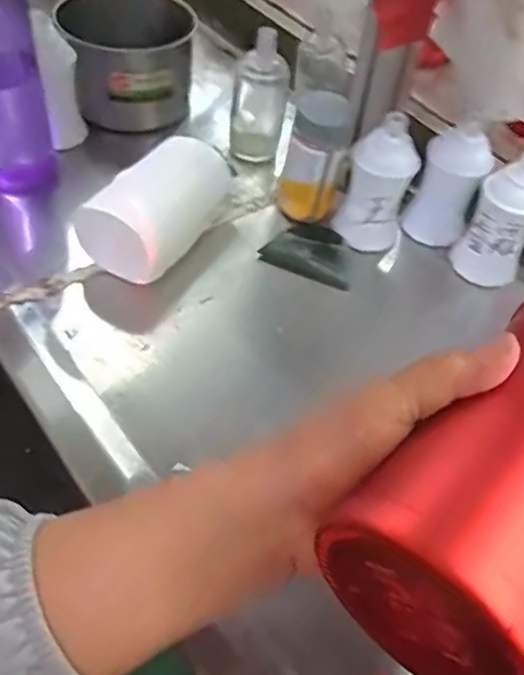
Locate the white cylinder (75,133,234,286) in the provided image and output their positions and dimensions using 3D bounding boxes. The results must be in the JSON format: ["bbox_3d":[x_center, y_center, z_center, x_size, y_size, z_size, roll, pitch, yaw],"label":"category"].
[{"bbox_3d":[-0.086,-0.113,0.539,0.065,0.059,0.140,28,55,16],"label":"white cylinder"}]

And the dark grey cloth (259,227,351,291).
[{"bbox_3d":[0.046,-0.075,0.568,0.081,0.016,0.052,25,54,13],"label":"dark grey cloth"}]

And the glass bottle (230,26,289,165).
[{"bbox_3d":[-0.002,-0.246,0.633,0.051,0.125,0.058,4,52,-2],"label":"glass bottle"}]

